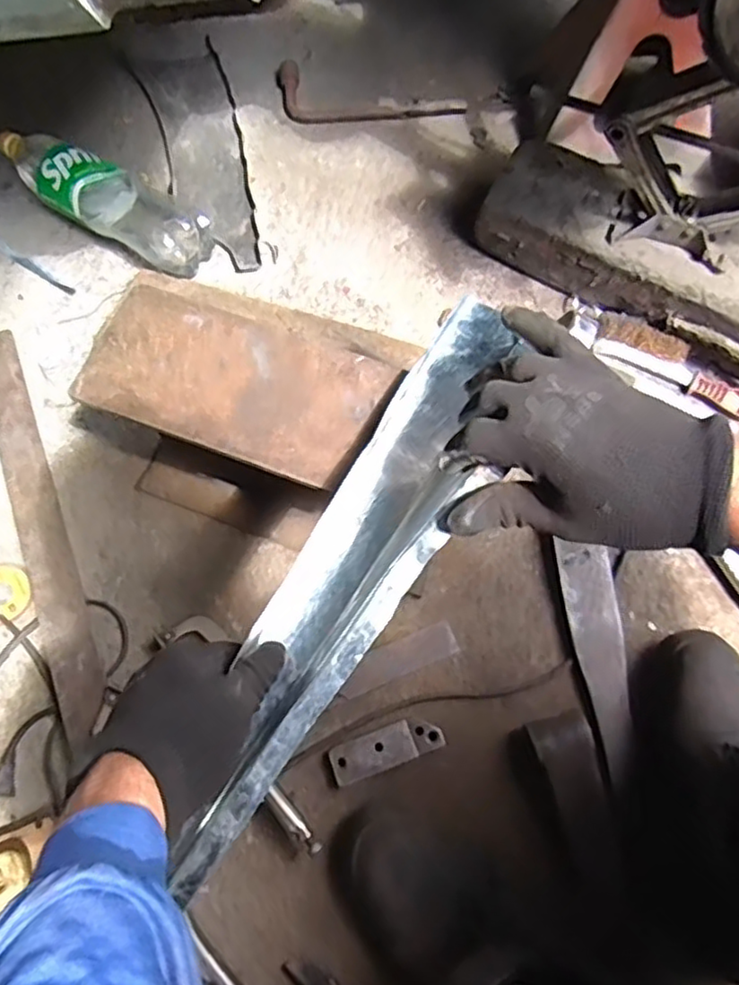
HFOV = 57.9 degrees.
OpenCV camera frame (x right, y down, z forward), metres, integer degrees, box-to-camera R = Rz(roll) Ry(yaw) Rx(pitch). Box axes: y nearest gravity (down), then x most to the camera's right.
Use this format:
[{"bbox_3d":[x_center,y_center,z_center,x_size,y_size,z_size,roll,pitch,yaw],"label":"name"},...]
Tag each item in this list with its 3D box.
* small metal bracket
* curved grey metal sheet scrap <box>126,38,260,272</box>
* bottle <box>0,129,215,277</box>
[{"bbox_3d":[0.018,0.256,0.672,0.111,0.026,0.037,-19,70,-6],"label":"small metal bracket"},{"bbox_3d":[-0.233,-0.489,0.948,0.122,0.017,0.421,-18,70,-8],"label":"curved grey metal sheet scrap"},{"bbox_3d":[-0.350,-0.387,0.870,0.314,0.083,0.091,27,72,11],"label":"bottle"}]

